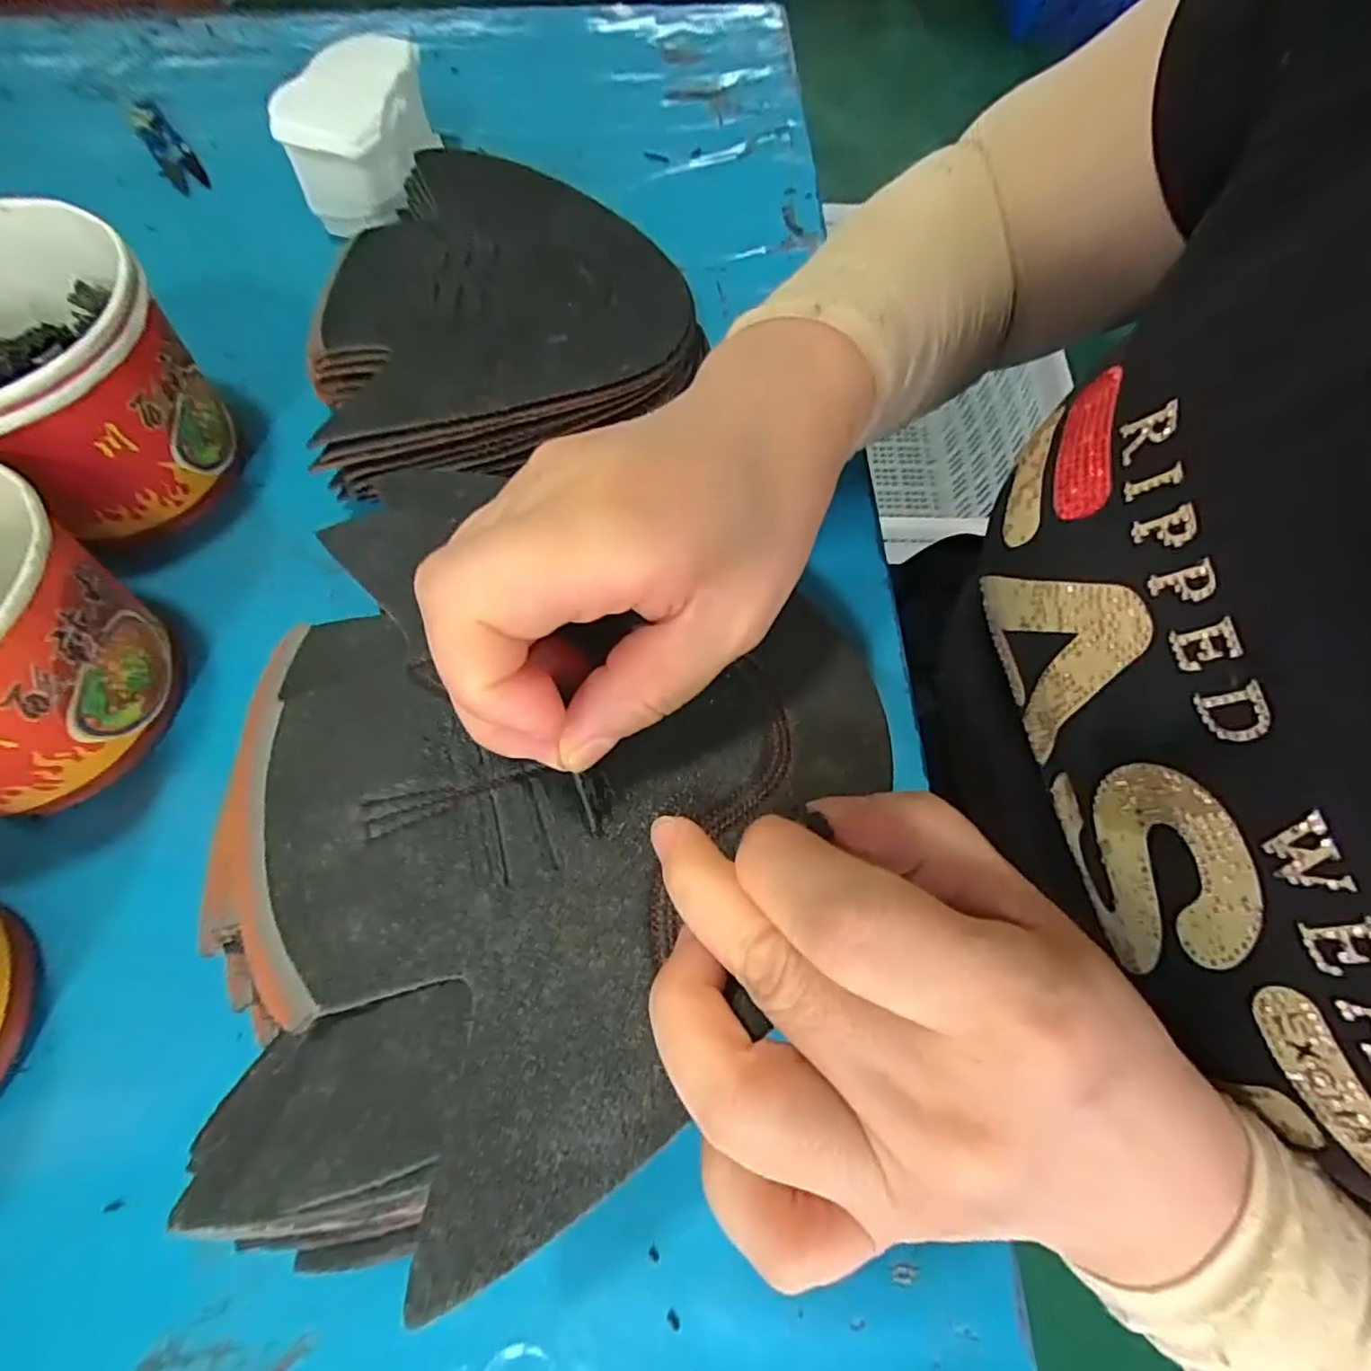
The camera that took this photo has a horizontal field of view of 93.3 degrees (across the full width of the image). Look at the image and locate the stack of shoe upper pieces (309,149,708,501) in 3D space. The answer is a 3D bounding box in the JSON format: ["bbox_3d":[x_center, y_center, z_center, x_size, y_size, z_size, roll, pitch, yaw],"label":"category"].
[{"bbox_3d":[-0.103,-0.195,0.336,0.196,0.053,0.194,-27,68,-11],"label":"stack of shoe upper pieces"}]

